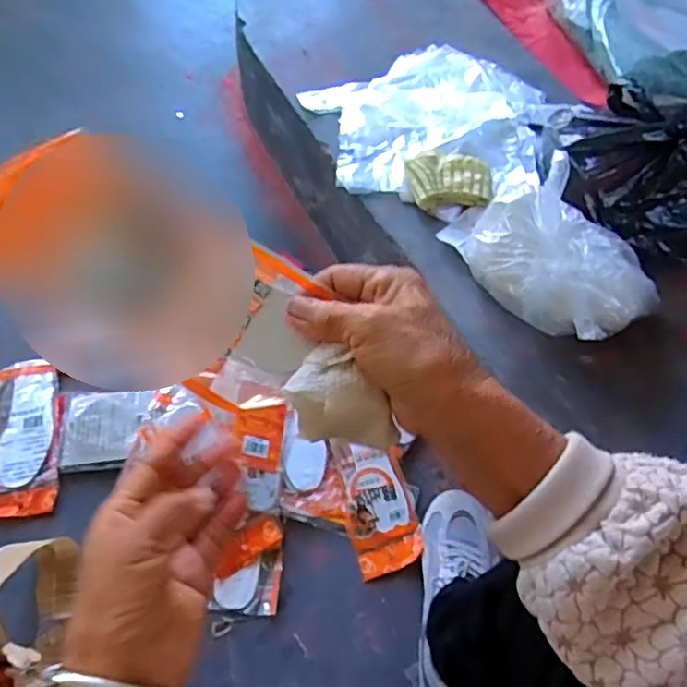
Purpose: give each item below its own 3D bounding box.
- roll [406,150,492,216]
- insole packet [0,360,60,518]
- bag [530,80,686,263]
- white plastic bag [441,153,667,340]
[{"bbox_3d":[0.144,-0.222,0.825,0.111,0.025,0.091,-4,62,-5],"label":"roll"},{"bbox_3d":[-0.423,0.117,0.797,0.090,0.019,0.221,-13,63,-10],"label":"insole packet"},{"bbox_3d":[0.420,-0.239,0.750,0.285,0.217,0.185,11,61,-1],"label":"bag"},{"bbox_3d":[0.235,-0.101,0.703,0.256,0.151,0.122,40,64,15],"label":"white plastic bag"}]

